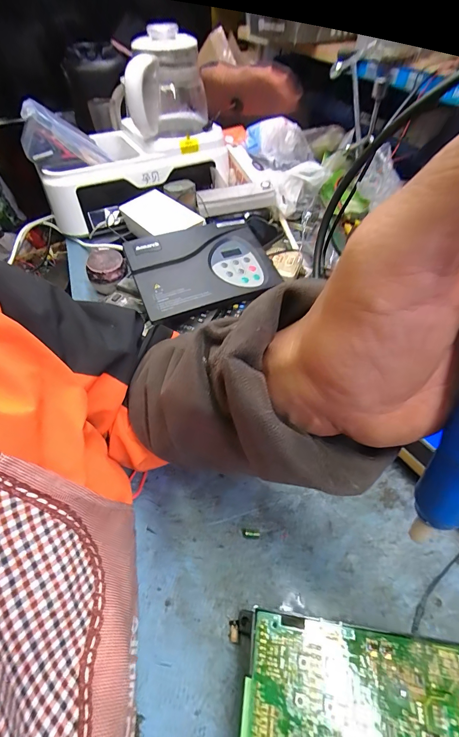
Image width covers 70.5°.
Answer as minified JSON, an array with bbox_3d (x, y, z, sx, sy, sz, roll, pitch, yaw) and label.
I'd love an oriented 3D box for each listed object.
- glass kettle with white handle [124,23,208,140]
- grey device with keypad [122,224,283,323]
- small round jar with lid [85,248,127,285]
[{"bbox_3d":[-0.105,-0.481,0.567,0.112,0.148,0.131,7,54,6],"label":"glass kettle with white handle"},{"bbox_3d":[-0.043,-0.141,0.484,0.197,0.048,0.144,-20,67,-17],"label":"grey device with keypad"},{"bbox_3d":[-0.199,-0.162,0.529,0.059,0.032,0.059,-15,69,-20],"label":"small round jar with lid"}]

